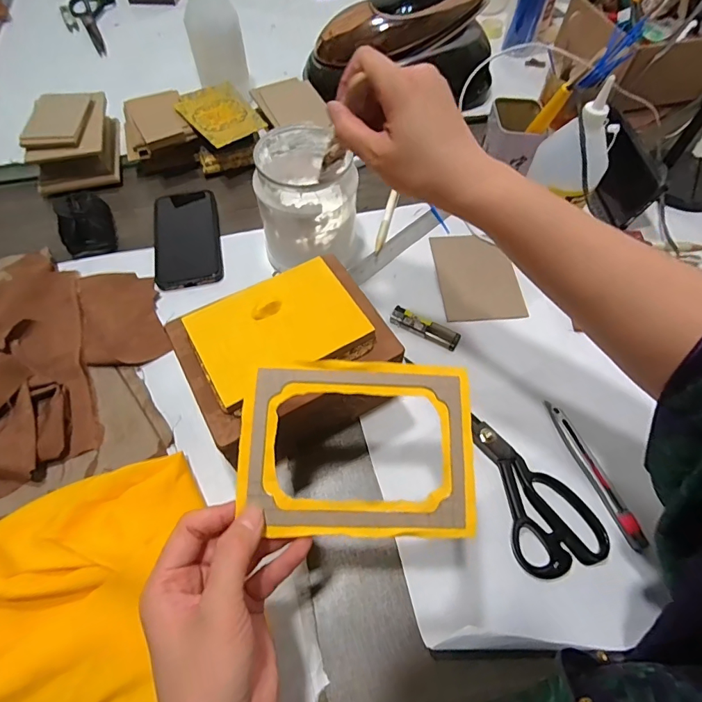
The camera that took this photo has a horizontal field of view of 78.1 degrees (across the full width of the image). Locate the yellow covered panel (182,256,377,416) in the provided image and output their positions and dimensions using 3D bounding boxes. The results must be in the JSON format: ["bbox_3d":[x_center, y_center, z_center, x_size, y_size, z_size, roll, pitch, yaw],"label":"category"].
[{"bbox_3d":[-0.063,-0.018,0.379,0.139,0.017,0.105,-28,64,-16],"label":"yellow covered panel"}]

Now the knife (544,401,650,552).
[{"bbox_3d":[0.232,0.114,0.416,0.016,0.006,0.146,-17,61,-10],"label":"knife"}]

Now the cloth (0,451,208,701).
[{"bbox_3d":[-0.247,0.221,0.325,0.282,0.053,0.213,-21,62,-12],"label":"cloth"}]

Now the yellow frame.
[{"bbox_3d":[0.005,0.061,0.284,0.148,0.006,0.110,2,72,-4],"label":"yellow frame"}]

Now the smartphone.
[{"bbox_3d":[-0.215,-0.151,0.566,0.082,0.008,0.159,-12,60,-8],"label":"smartphone"}]

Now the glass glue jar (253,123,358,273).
[{"bbox_3d":[-0.048,-0.173,0.507,0.105,0.135,0.121,5,60,2],"label":"glass glue jar"}]

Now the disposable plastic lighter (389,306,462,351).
[{"bbox_3d":[0.084,-0.027,0.496,0.082,0.008,0.024,27,63,14],"label":"disposable plastic lighter"}]

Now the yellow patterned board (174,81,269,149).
[{"bbox_3d":[-0.184,-0.338,0.613,0.092,0.011,0.140,-31,62,-18],"label":"yellow patterned board"}]

